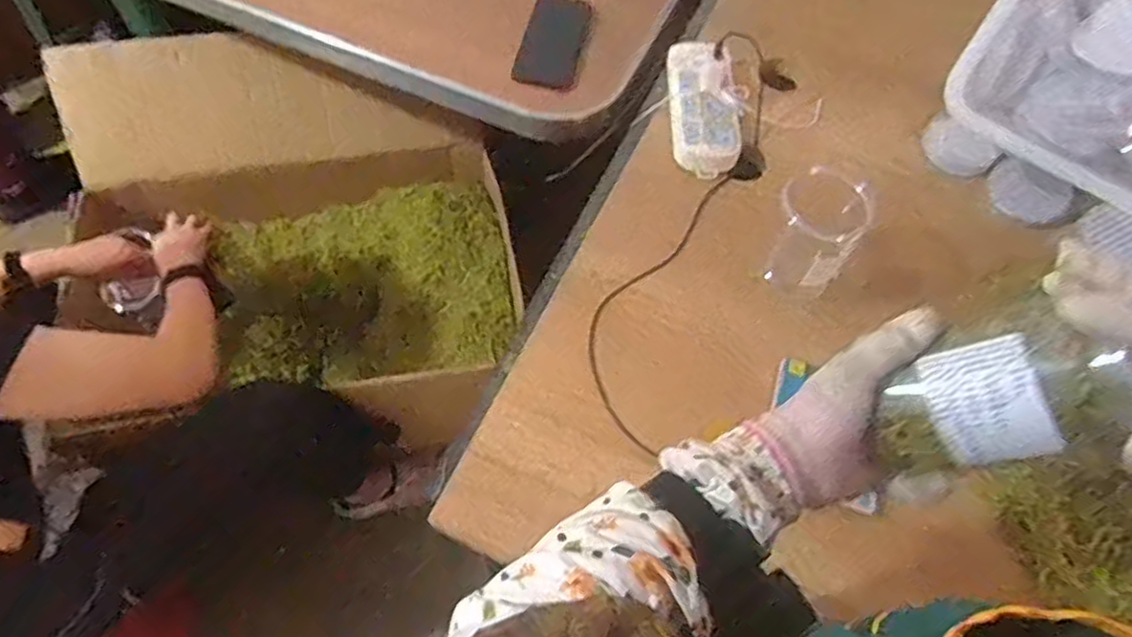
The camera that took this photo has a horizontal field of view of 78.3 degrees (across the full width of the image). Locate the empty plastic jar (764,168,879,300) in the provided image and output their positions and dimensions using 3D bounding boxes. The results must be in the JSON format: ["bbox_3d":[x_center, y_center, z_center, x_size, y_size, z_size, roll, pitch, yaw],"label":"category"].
[{"bbox_3d":[0.246,-0.073,0.699,0.072,0.113,0.072,38,66,17],"label":"empty plastic jar"}]

